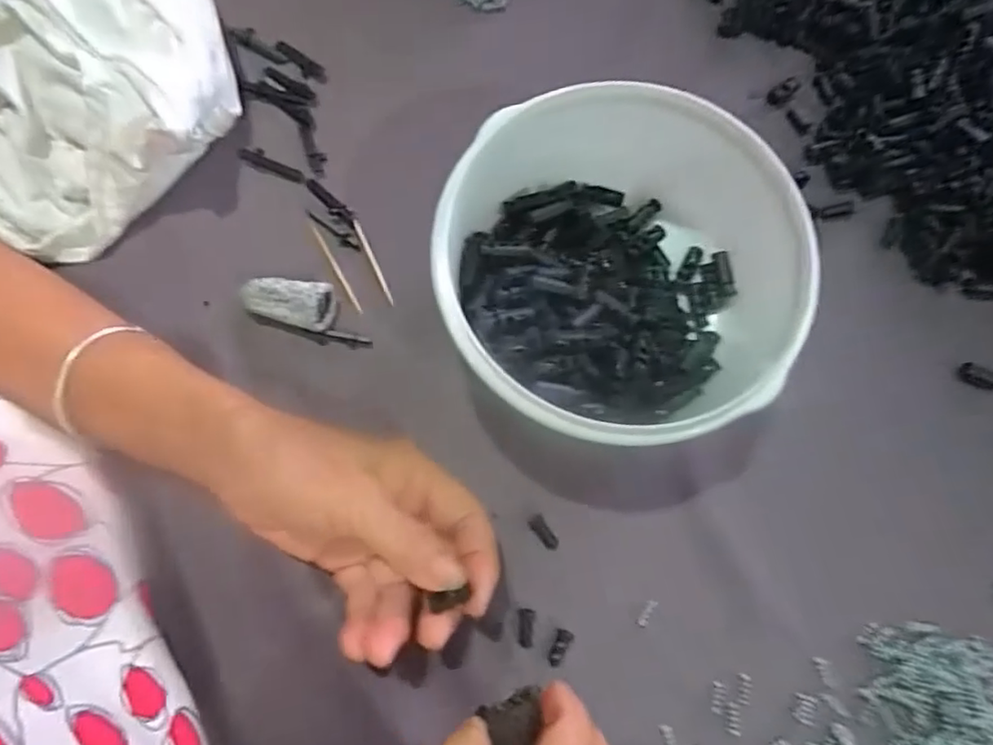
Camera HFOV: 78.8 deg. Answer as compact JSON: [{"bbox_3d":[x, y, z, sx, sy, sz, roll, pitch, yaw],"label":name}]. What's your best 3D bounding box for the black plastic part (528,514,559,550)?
[{"bbox_3d":[0.024,0.081,0.306,0.008,0.004,0.019,-38,81,-7],"label":"black plastic part"}]

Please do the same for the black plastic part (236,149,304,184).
[{"bbox_3d":[-0.127,-0.118,0.341,0.040,0.004,0.010,21,79,4],"label":"black plastic part"}]

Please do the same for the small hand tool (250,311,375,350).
[{"bbox_3d":[-0.099,-0.021,0.321,0.065,0.009,0.007,12,79,2],"label":"small hand tool"}]

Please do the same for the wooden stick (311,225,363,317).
[{"bbox_3d":[-0.087,-0.056,0.332,0.004,0.004,0.057,-29,80,-6],"label":"wooden stick"}]

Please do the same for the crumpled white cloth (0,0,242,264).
[{"bbox_3d":[-0.261,-0.166,0.327,0.223,0.055,0.210,-11,79,-2],"label":"crumpled white cloth"}]

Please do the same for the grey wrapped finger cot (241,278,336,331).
[{"bbox_3d":[-0.109,-0.036,0.318,0.045,0.020,0.022,8,78,2],"label":"grey wrapped finger cot"}]

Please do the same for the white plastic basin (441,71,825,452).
[{"bbox_3d":[0.063,-0.046,0.293,0.173,0.075,0.158,0,78,0],"label":"white plastic basin"}]

